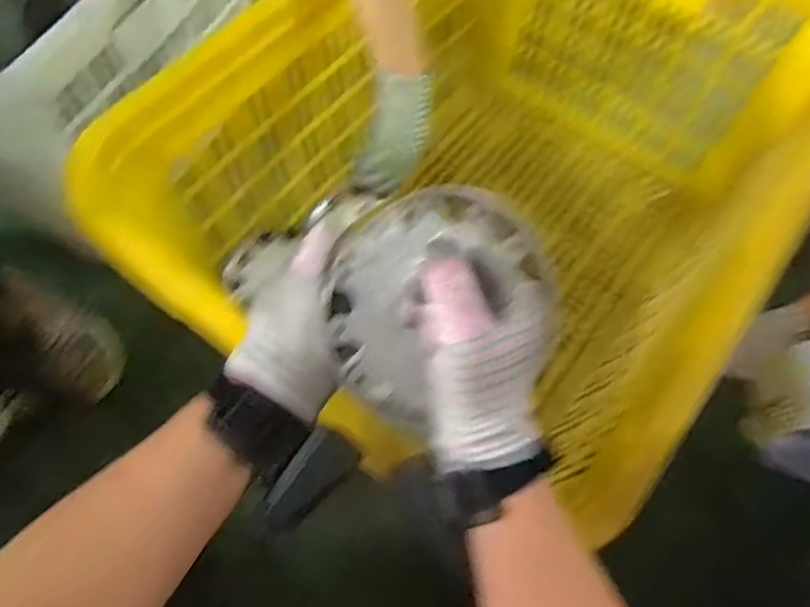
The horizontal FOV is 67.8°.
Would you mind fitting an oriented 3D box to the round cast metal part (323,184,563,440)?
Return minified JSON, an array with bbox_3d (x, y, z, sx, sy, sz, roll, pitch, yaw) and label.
[{"bbox_3d":[0.020,-0.005,0.409,0.158,0.034,0.140,-36,112,-4],"label":"round cast metal part"}]

